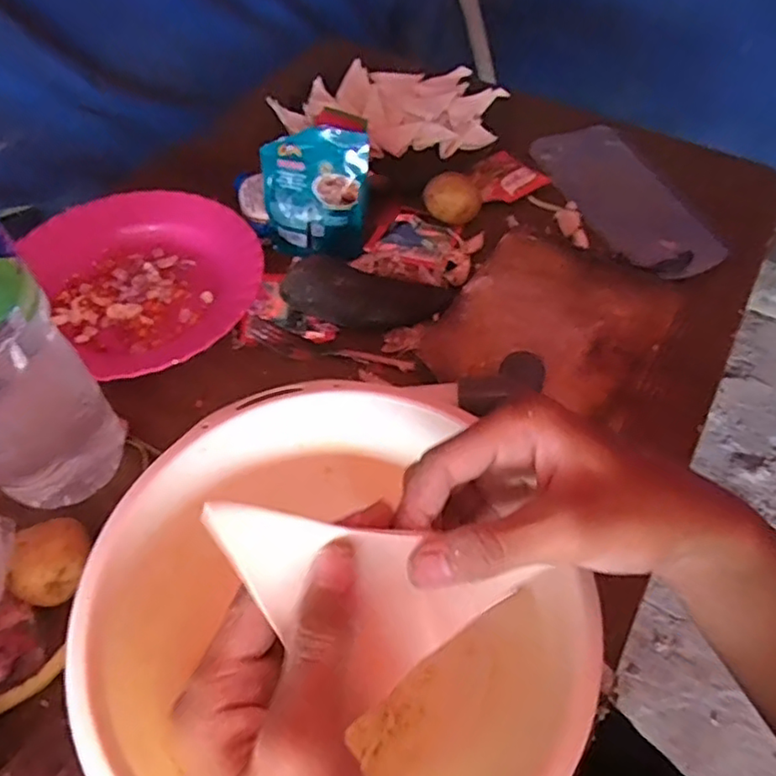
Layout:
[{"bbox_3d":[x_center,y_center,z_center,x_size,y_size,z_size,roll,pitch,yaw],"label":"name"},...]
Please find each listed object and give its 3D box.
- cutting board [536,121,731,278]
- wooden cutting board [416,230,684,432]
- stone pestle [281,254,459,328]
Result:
[{"bbox_3d":[0.238,-0.192,0.621,0.105,0.010,0.229,-15,53,-11],"label":"cutting board"},{"bbox_3d":[0.134,-0.051,0.516,0.159,0.013,0.195,29,59,18],"label":"wooden cutting board"},{"bbox_3d":[-0.016,-0.079,0.513,0.141,0.038,0.045,1,52,1],"label":"stone pestle"}]

